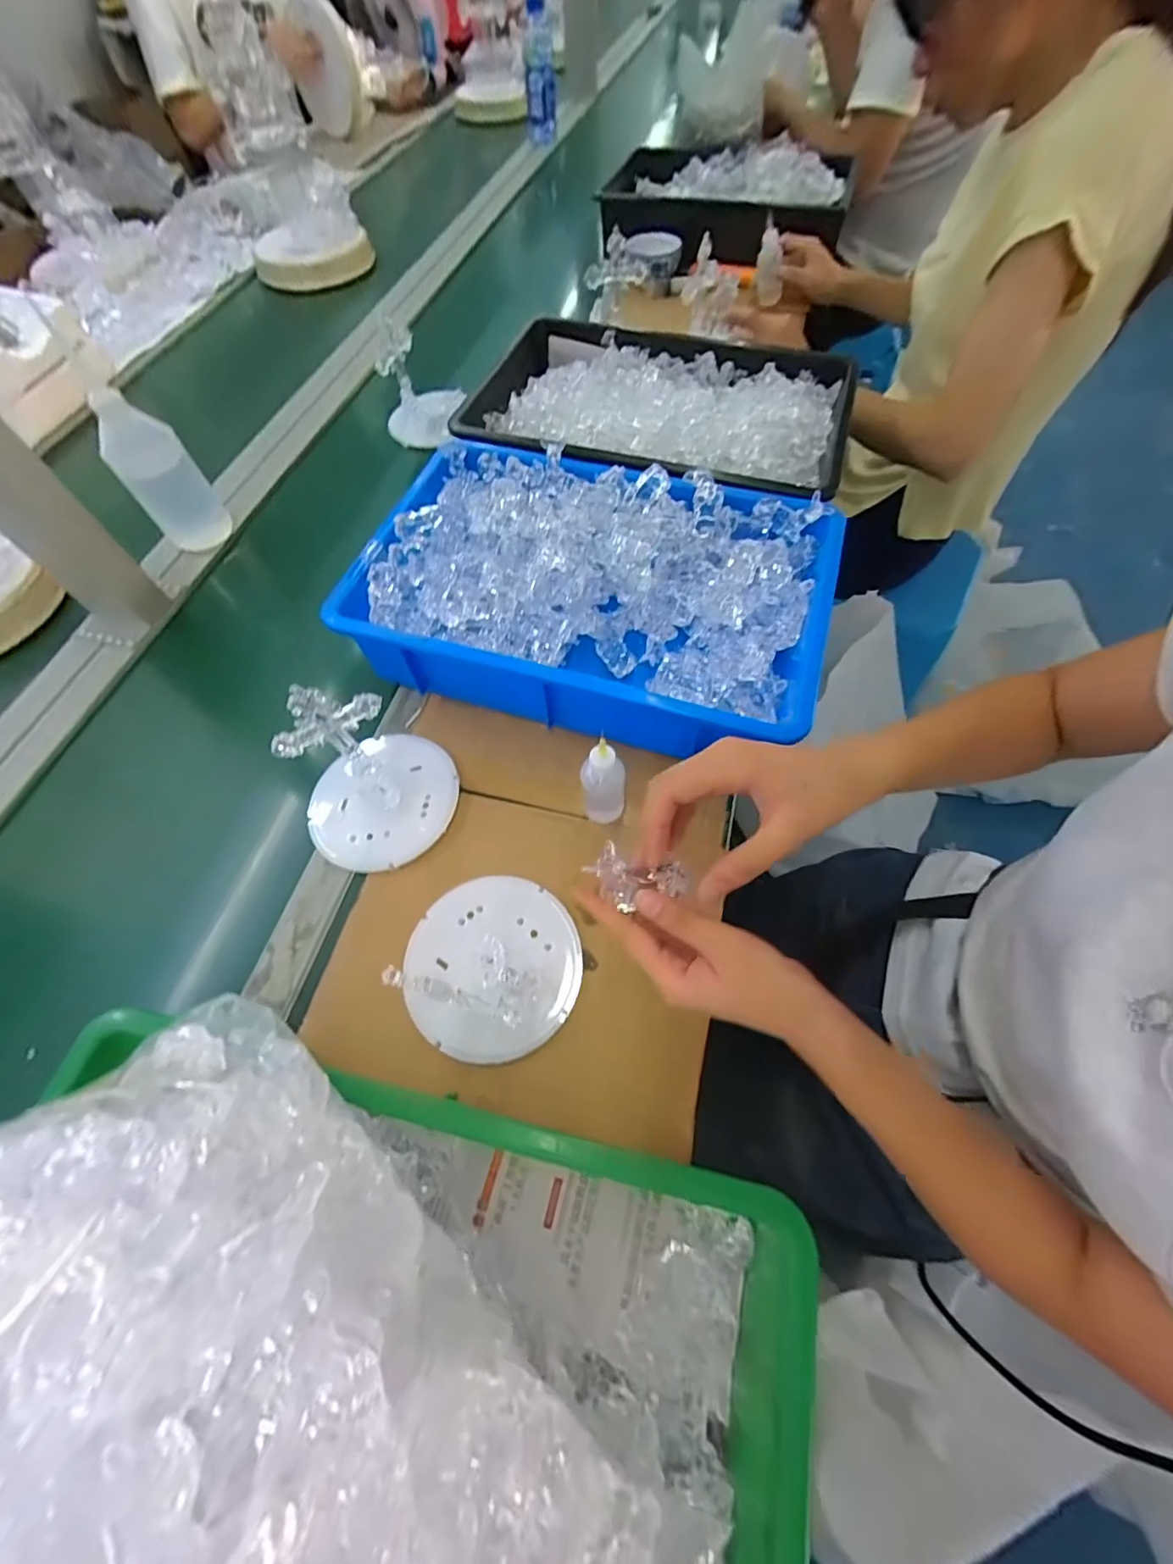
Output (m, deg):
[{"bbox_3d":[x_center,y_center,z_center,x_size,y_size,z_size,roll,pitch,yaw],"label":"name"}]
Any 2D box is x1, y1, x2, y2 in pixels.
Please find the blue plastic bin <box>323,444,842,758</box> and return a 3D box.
[{"bbox_3d":[0.008,-0.175,0.513,0.392,0.097,0.267,15,63,10],"label":"blue plastic bin"}]

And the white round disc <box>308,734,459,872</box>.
[{"bbox_3d":[-0.175,0.014,0.468,0.126,0.010,0.120,-1,62,2],"label":"white round disc"}]

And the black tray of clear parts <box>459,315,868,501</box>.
[{"bbox_3d":[0.072,-0.427,0.625,0.432,0.064,0.281,13,63,9],"label":"black tray of clear parts"}]

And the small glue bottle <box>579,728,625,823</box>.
[{"bbox_3d":[0.013,0.003,0.426,0.029,0.094,0.025,-15,62,-6],"label":"small glue bottle"}]

